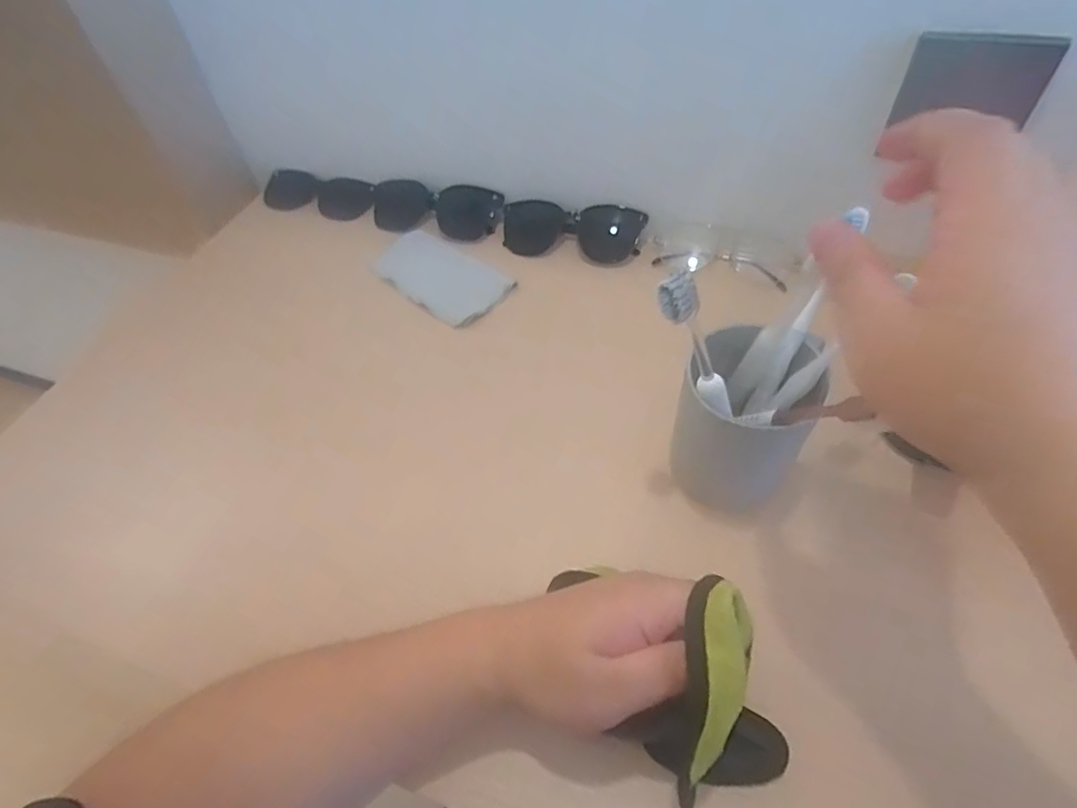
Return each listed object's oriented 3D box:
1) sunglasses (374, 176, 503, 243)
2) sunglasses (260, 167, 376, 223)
[{"bbox_3d":[-0.109,-0.202,0.602,0.139,0.031,0.051,10,55,12],"label":"sunglasses"},{"bbox_3d":[-0.248,-0.233,0.639,0.139,0.026,0.053,17,56,17],"label":"sunglasses"}]

